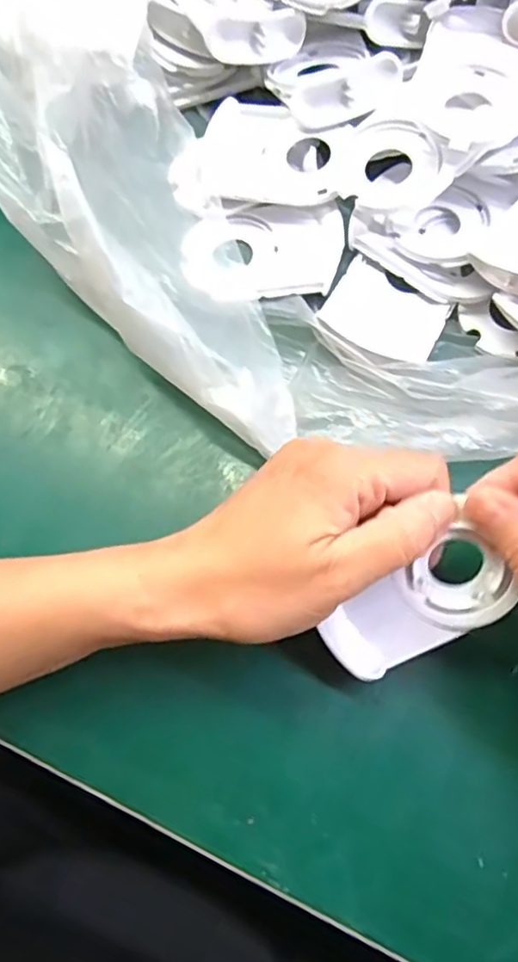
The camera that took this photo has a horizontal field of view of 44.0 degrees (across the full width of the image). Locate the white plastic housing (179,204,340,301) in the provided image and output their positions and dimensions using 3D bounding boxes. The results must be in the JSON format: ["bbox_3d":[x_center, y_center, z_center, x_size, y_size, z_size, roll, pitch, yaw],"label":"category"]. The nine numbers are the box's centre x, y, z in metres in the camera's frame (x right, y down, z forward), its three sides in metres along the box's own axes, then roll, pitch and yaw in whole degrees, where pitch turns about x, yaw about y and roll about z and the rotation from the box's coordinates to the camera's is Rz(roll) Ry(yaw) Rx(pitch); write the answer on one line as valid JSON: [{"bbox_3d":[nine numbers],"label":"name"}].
[{"bbox_3d":[0.002,-0.120,0.340,0.081,0.022,0.051,4,73,2],"label":"white plastic housing"}]

